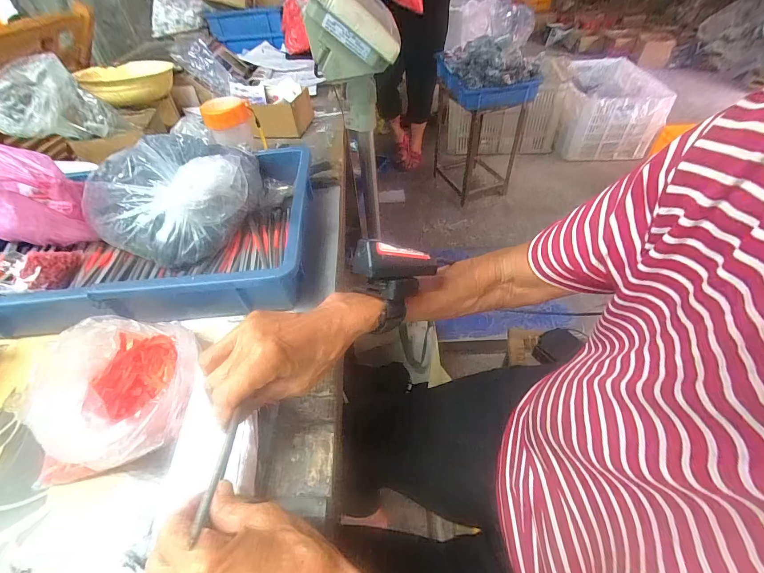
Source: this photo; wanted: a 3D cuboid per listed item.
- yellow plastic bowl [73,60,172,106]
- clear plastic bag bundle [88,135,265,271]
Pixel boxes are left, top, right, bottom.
[{"bbox_3d":[-0.577,-0.469,0.794,0.194,0.055,0.135,-24,49,-17],"label":"yellow plastic bowl"},{"bbox_3d":[-0.249,-0.110,0.411,0.183,0.091,0.148,-12,47,-7],"label":"clear plastic bag bundle"}]

